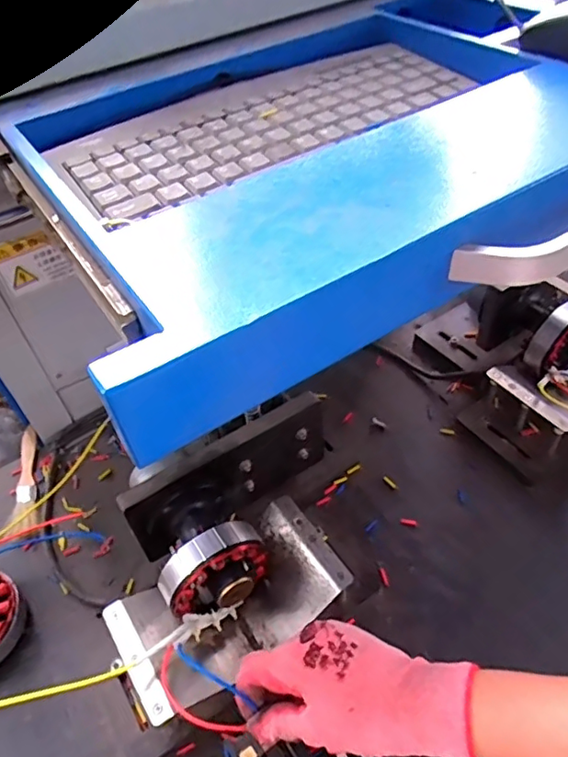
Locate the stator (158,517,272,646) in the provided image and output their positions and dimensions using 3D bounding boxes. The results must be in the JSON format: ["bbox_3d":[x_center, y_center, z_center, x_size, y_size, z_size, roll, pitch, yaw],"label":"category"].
[{"bbox_3d":[-0.054,0.159,0.447,0.091,0.081,0.053,-32,52,-22],"label":"stator"}]

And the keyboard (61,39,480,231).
[{"bbox_3d":[-0.009,-0.183,0.388,0.282,0.012,0.117,-28,52,-21],"label":"keyboard"}]

